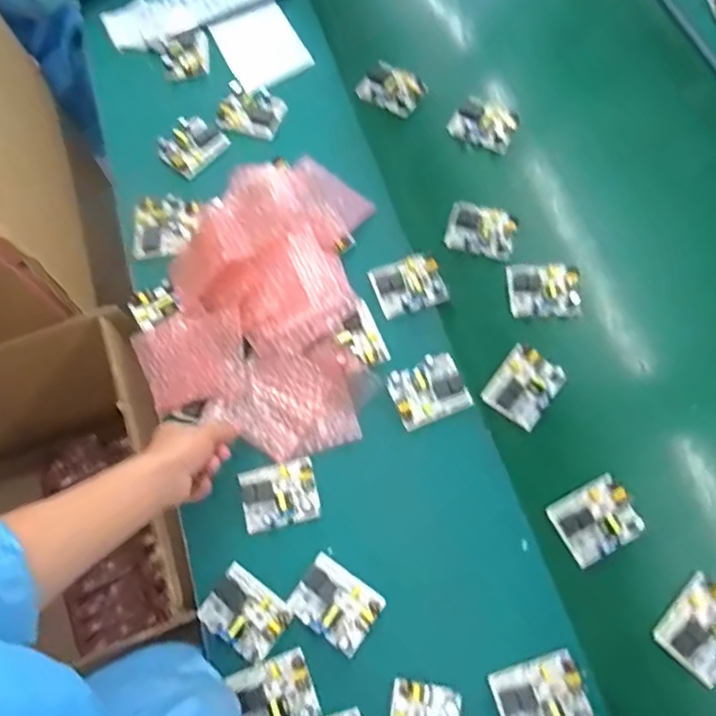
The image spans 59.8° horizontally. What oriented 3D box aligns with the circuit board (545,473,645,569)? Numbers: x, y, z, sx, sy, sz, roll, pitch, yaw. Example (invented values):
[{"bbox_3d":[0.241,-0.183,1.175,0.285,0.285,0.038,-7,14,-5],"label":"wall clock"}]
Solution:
[{"bbox_3d":[0.250,0.168,0.651,0.080,0.018,0.068,-28,69,-8],"label":"circuit board"}]

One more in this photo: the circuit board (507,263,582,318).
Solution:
[{"bbox_3d":[0.225,-0.084,0.752,0.082,0.022,0.067,0,67,3],"label":"circuit board"}]

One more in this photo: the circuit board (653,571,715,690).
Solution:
[{"bbox_3d":[0.337,0.263,0.604,0.066,0.014,0.082,37,80,32],"label":"circuit board"}]

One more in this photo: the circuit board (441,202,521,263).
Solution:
[{"bbox_3d":[0.157,-0.163,0.793,0.086,0.026,0.059,21,70,12],"label":"circuit board"}]

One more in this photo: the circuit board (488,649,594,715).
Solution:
[{"bbox_3d":[0.170,0.316,0.573,0.081,0.014,0.067,-19,68,-5],"label":"circuit board"}]

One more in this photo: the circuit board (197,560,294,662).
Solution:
[{"bbox_3d":[-0.114,0.255,0.622,0.083,0.024,0.063,33,73,15],"label":"circuit board"}]

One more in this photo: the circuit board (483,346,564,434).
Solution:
[{"bbox_3d":[0.190,0.032,0.711,0.069,0.022,0.078,36,74,16],"label":"circuit board"}]

